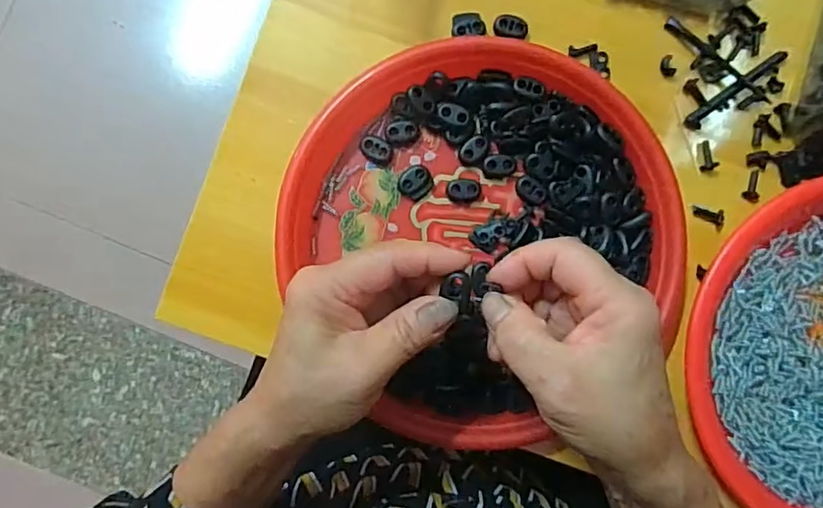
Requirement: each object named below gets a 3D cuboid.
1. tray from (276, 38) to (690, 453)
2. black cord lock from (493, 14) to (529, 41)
[{"bbox_3d":[0.043,-0.007,0.349,0.234,0.027,0.236,0,87,0],"label":"tray"},{"bbox_3d":[0.063,-0.143,0.363,0.021,0.004,0.014,9,87,0],"label":"black cord lock"}]

